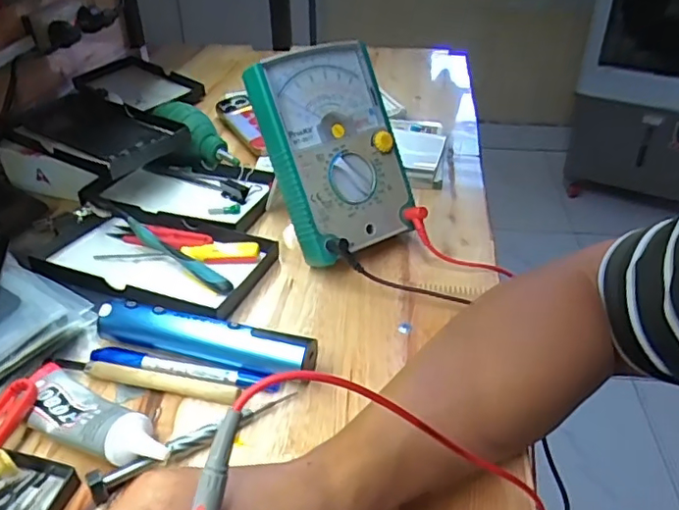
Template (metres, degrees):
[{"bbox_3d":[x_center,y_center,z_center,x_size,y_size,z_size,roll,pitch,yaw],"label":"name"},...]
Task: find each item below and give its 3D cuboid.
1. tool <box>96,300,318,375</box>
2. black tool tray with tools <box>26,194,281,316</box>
[{"bbox_3d":[-0.092,0.056,0.390,0.153,0.027,0.027,8,37,11],"label":"tool"},{"bbox_3d":[-0.153,-0.001,0.473,0.183,0.017,0.113,14,37,14],"label":"black tool tray with tools"}]

